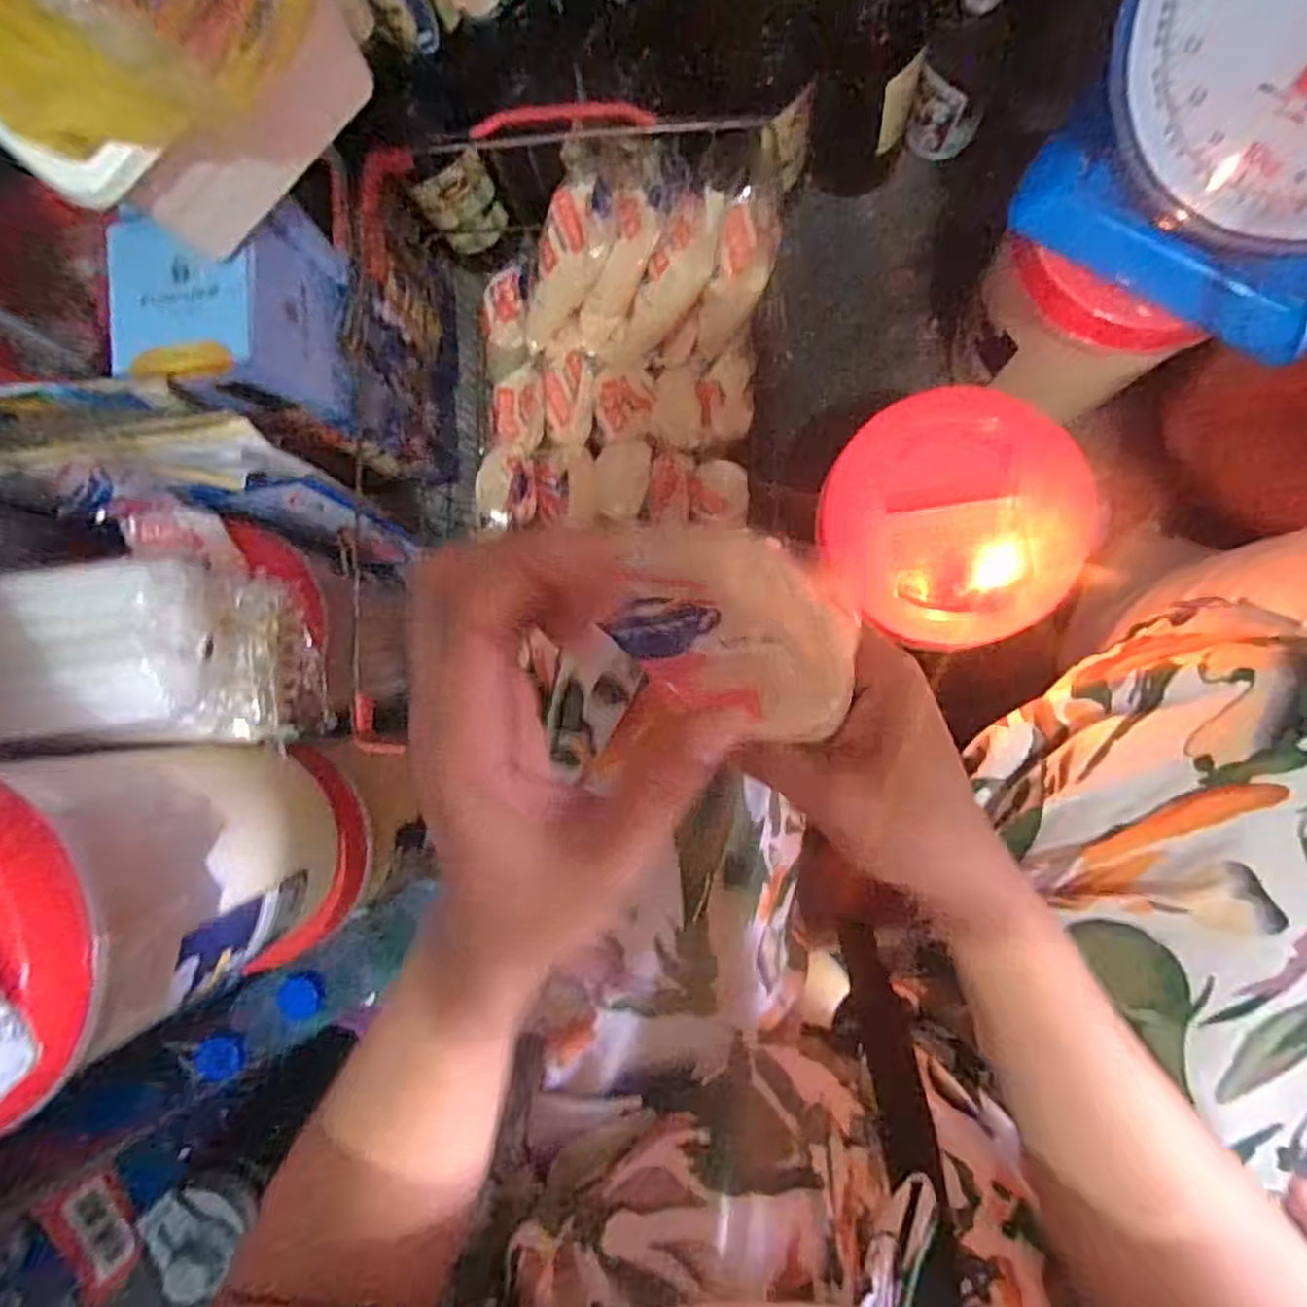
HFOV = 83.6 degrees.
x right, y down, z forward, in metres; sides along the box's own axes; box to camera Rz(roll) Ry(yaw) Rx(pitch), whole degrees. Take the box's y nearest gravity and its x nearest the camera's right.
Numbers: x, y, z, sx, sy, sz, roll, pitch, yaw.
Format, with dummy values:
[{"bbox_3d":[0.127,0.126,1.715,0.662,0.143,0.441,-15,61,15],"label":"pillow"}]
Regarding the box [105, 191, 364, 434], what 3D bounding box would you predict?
[{"bbox_3d":[-0.281,-0.231,0.498,0.099,0.112,0.130,5,91,8],"label":"box"}]

